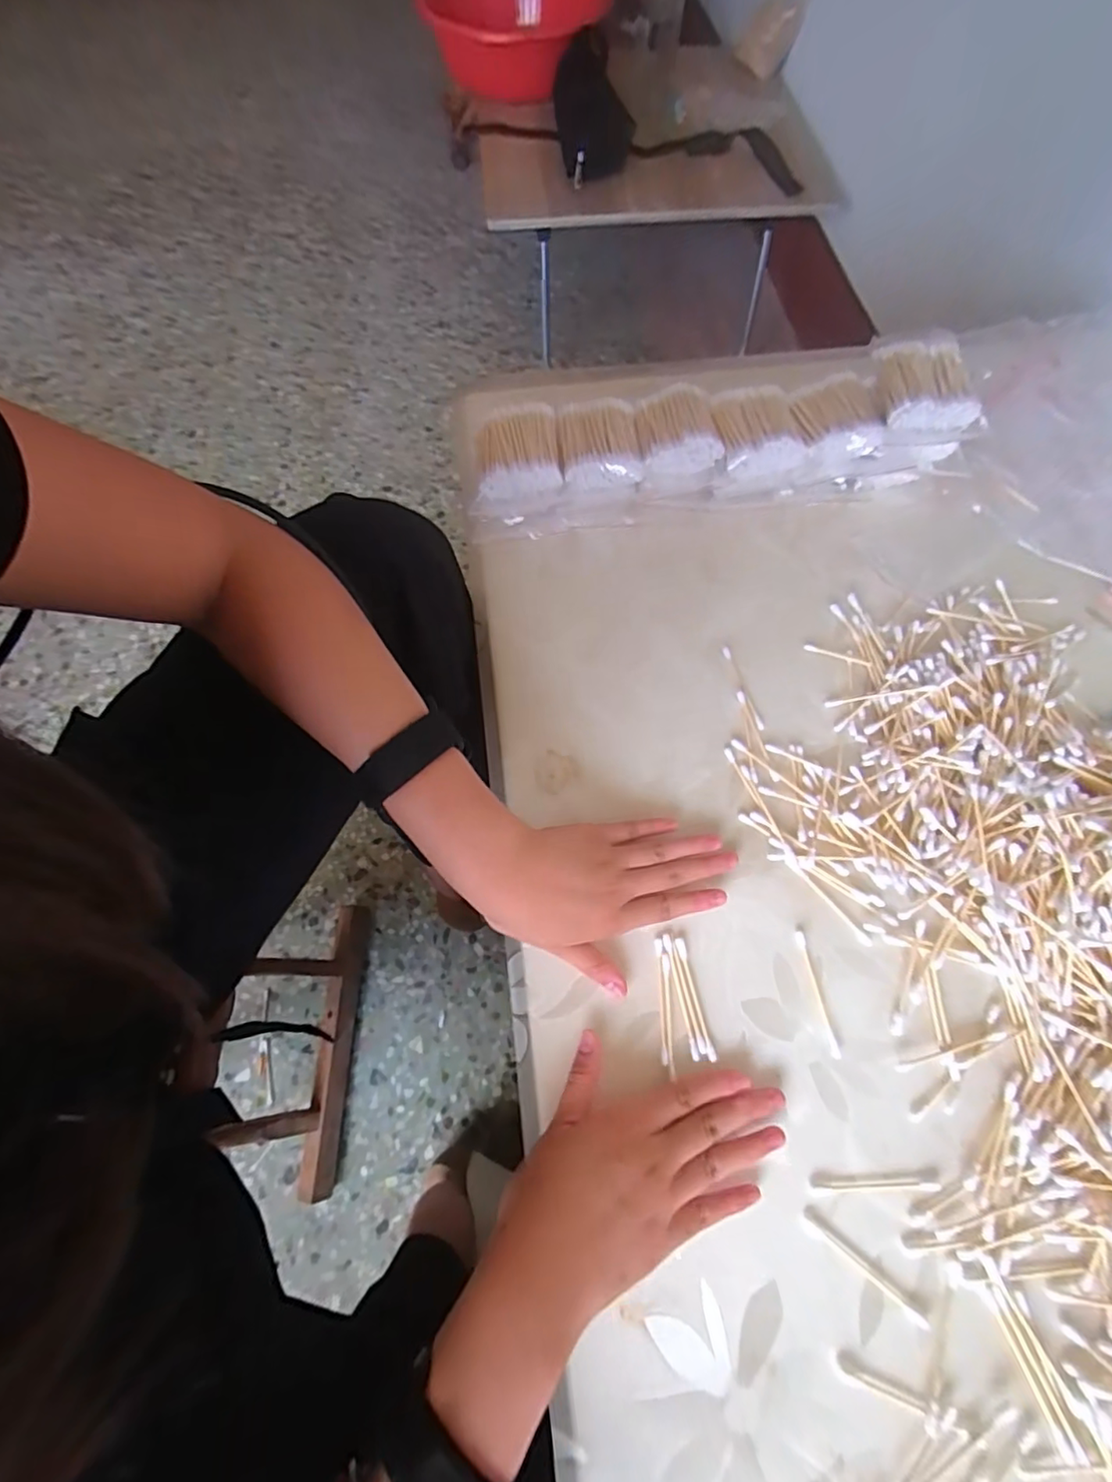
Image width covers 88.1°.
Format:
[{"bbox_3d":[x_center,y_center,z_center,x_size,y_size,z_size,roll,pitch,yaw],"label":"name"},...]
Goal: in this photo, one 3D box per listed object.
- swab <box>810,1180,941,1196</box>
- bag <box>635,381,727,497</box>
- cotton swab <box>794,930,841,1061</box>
[{"bbox_3d":[0.171,0.238,0.307,0.067,0.004,0.006,-3,68,0],"label":"swab"},{"bbox_3d":[0.096,-0.238,0.470,0.064,0.051,0.082,-4,68,-1],"label":"bag"},{"bbox_3d":[0.156,0.151,0.343,0.005,0.005,0.069,-10,68,-3],"label":"cotton swab"}]

